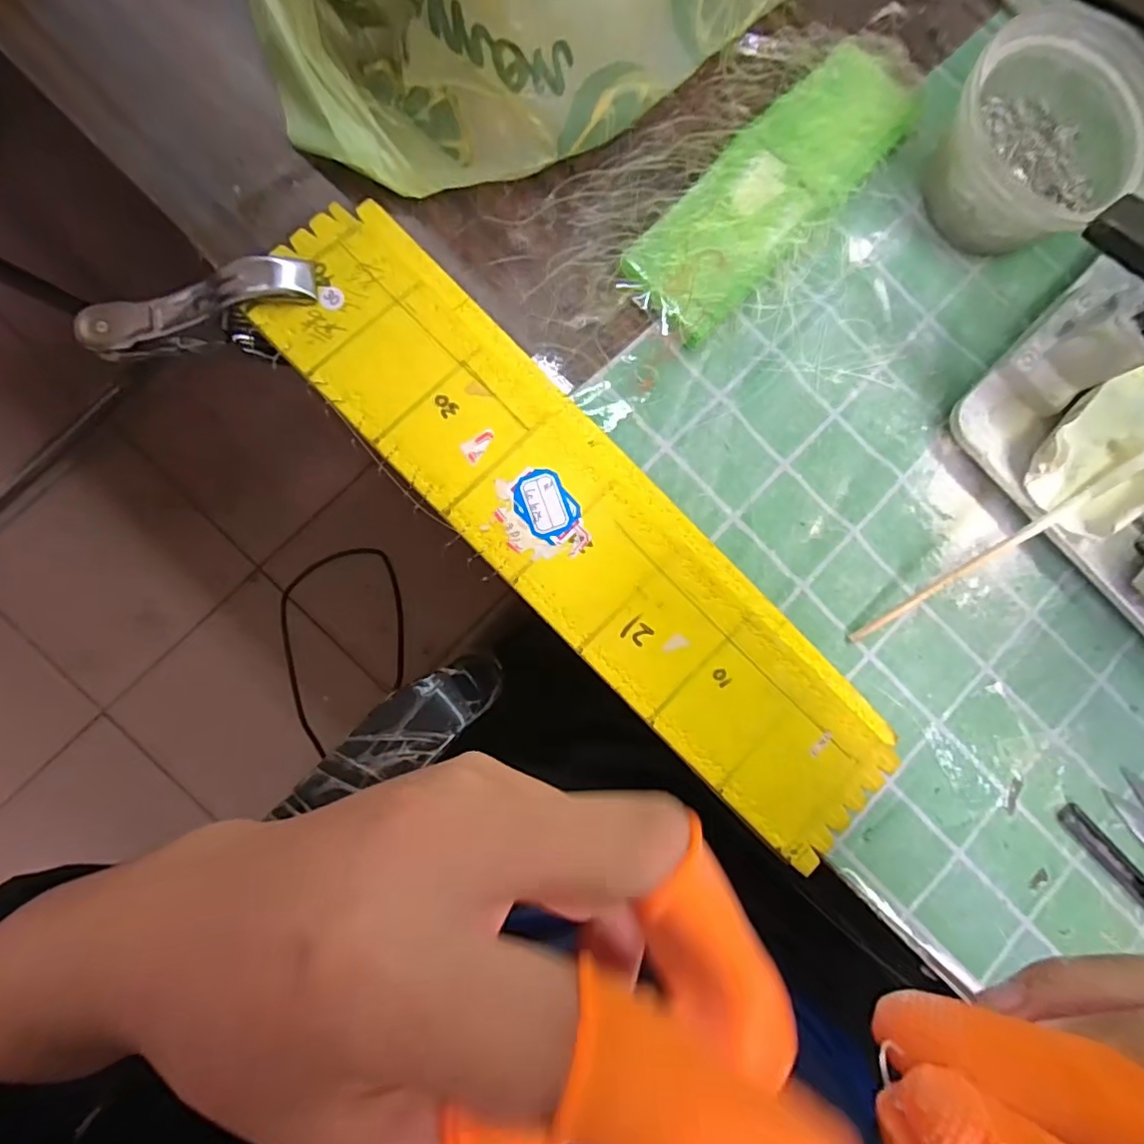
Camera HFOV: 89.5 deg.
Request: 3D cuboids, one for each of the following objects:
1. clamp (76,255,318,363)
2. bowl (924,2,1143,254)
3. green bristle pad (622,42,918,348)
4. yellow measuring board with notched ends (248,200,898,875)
[{"bbox_3d":[-0.166,-0.117,0.271,0.117,0.044,0.026,-10,87,11],"label":"clamp"},{"bbox_3d":[0.226,-0.212,0.287,0.097,0.052,0.093,-20,88,-7],"label":"bowl"},{"bbox_3d":[0.102,-0.196,0.291,0.057,0.015,0.183,44,82,-1],"label":"green bristle pad"},{"bbox_3d":[0.006,-0.021,0.261,0.086,0.025,0.336,-45,91,-8],"label":"yellow measuring board with notched ends"}]

